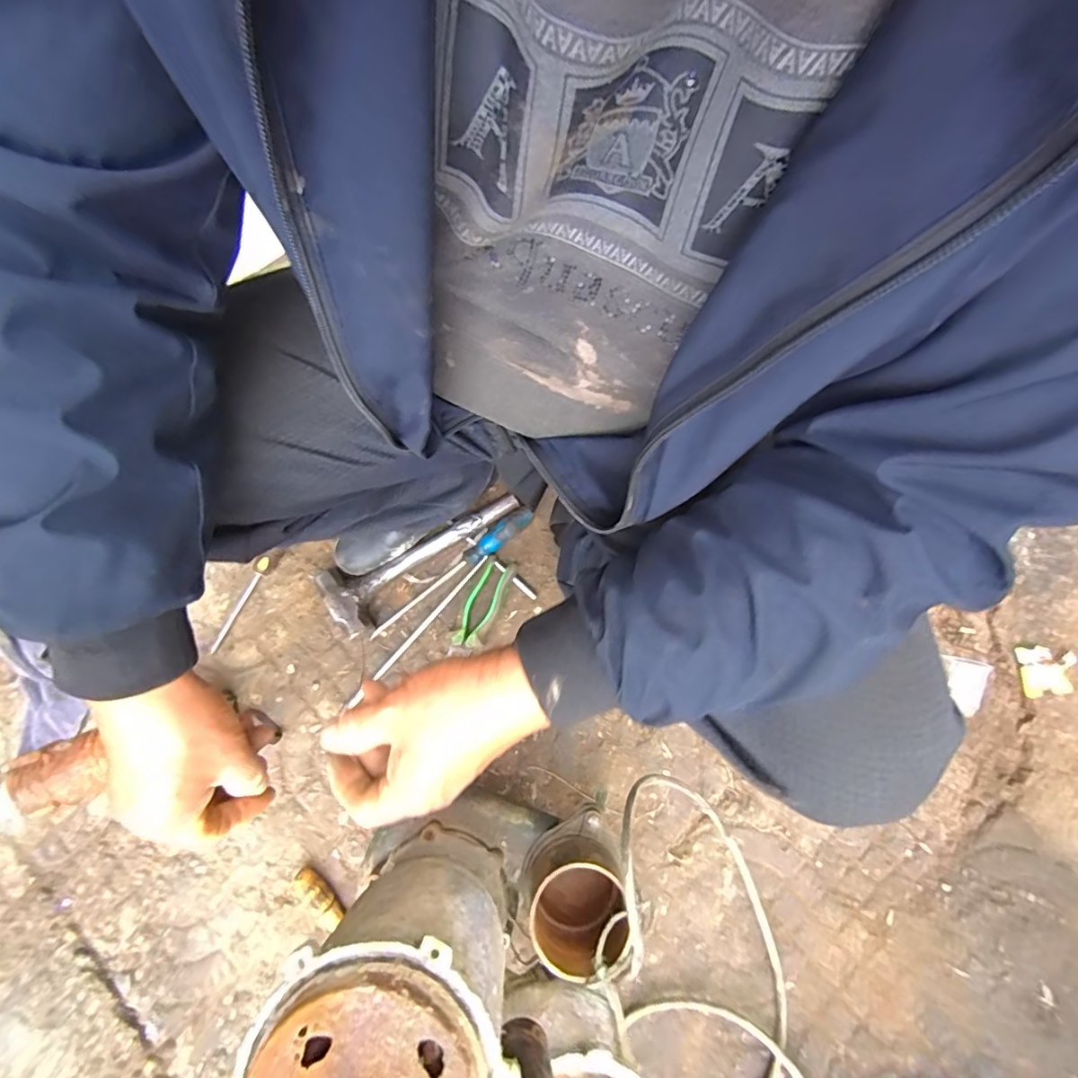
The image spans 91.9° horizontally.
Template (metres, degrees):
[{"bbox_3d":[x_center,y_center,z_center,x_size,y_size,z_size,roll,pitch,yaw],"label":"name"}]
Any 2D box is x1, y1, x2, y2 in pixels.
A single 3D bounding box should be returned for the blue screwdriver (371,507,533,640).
[{"bbox_3d":[-0.123,0.044,0.730,0.271,0.045,0.029,-35,80,-8],"label":"blue screwdriver"}]

